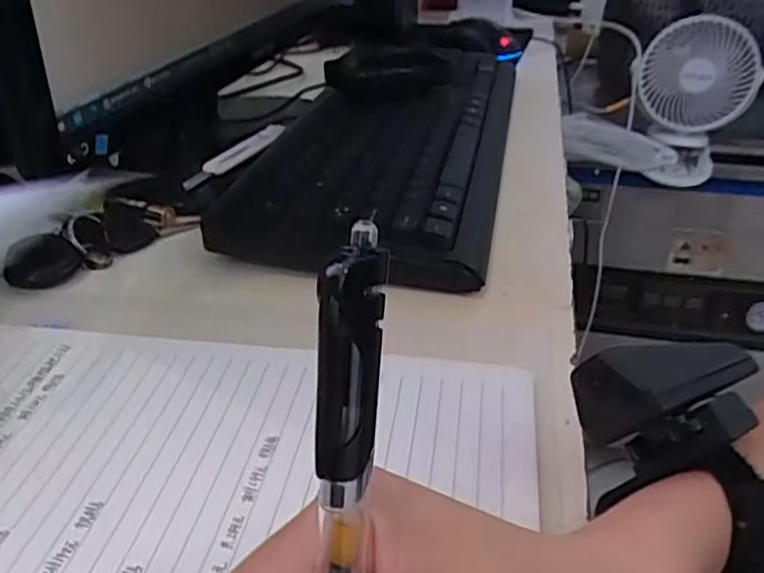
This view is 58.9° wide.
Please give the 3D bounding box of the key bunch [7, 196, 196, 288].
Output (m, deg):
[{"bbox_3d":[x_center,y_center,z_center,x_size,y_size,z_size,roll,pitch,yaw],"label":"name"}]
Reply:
[{"bbox_3d":[-0.173,-0.032,0.412,0.053,0.015,0.114,24,36,30],"label":"key bunch"}]

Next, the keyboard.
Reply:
[{"bbox_3d":[0.014,-0.112,0.514,0.159,0.037,0.351,13,38,7],"label":"keyboard"}]

